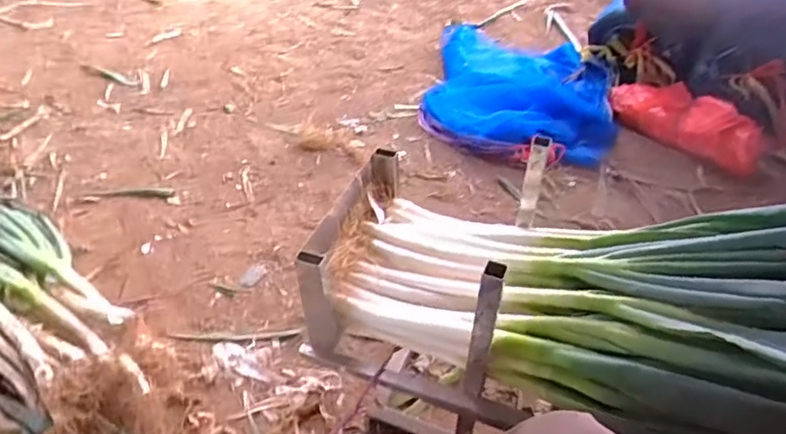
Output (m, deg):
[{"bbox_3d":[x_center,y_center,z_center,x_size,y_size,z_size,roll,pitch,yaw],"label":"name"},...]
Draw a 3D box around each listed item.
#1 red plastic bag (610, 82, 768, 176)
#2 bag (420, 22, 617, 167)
[{"bbox_3d":[0.621,-0.215,1.205,0.071,0.112,0.373,-13,30,-12],"label":"red plastic bag"},{"bbox_3d":[0.332,-0.383,1.476,0.476,0.134,0.662,8,44,11],"label":"bag"}]

